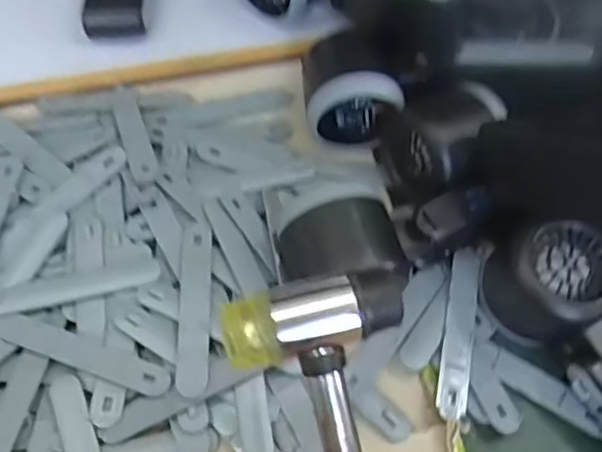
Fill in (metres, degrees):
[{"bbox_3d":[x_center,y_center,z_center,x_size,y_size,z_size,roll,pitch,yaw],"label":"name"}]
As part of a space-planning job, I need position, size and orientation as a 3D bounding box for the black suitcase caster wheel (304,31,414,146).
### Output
[{"bbox_3d":[0.029,-0.086,0.388,0.056,0.045,0.067,-5,65,-5],"label":"black suitcase caster wheel"}]

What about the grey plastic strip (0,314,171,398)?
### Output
[{"bbox_3d":[-0.110,0.063,0.319,0.096,0.008,0.016,19,62,9],"label":"grey plastic strip"}]

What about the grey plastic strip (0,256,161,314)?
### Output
[{"bbox_3d":[-0.121,0.032,0.336,0.093,0.005,0.016,-13,62,-8],"label":"grey plastic strip"}]

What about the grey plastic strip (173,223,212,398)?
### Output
[{"bbox_3d":[-0.055,0.040,0.328,0.015,0.004,0.093,-2,59,0],"label":"grey plastic strip"}]

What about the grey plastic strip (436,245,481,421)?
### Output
[{"bbox_3d":[0.083,0.053,0.333,0.016,0.004,0.093,15,58,1],"label":"grey plastic strip"}]

